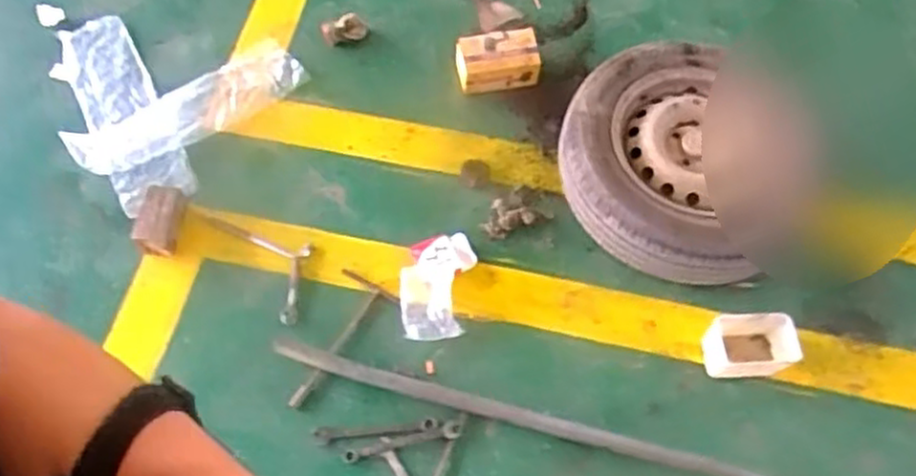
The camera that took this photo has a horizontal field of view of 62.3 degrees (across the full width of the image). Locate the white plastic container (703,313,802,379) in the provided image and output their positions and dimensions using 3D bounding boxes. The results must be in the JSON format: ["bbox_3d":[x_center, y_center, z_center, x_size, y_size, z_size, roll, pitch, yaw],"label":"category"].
[{"bbox_3d":[0.572,0.207,1.486,0.159,0.098,0.120,-5,61,-4],"label":"white plastic container"}]

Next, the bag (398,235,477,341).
[{"bbox_3d":[-0.042,0.091,1.523,0.144,0.046,0.217,2,61,0],"label":"bag"}]

